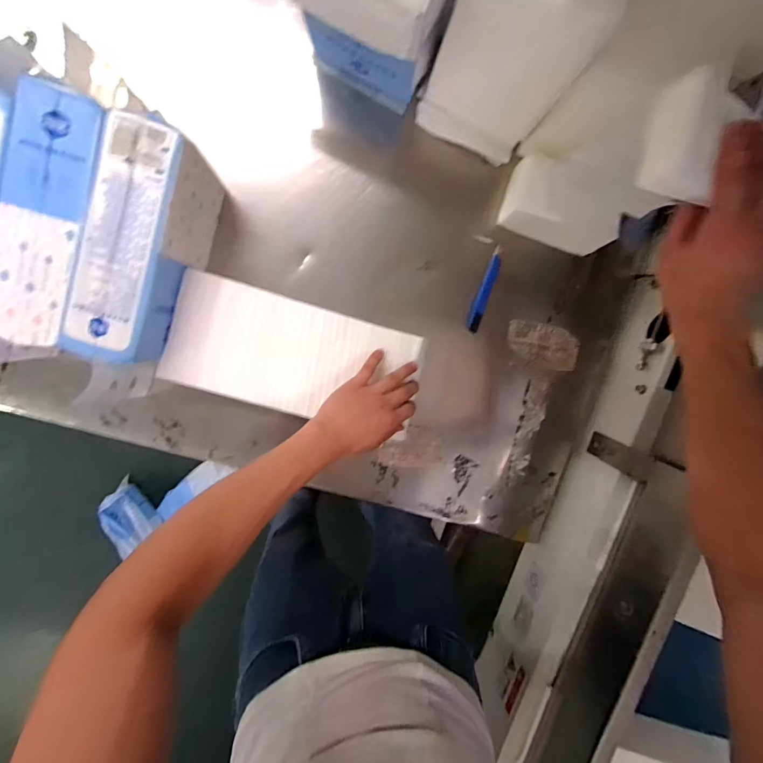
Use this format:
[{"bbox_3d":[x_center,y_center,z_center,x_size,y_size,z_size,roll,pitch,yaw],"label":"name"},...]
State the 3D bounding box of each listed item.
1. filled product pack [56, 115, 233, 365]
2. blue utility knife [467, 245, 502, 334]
[{"bbox_3d":[-0.307,-0.174,0.538,0.091,0.167,0.273,17,96,-8],"label":"filled product pack"},{"bbox_3d":[0.173,-0.154,0.665,0.021,0.018,0.145,17,96,-8],"label":"blue utility knife"}]

